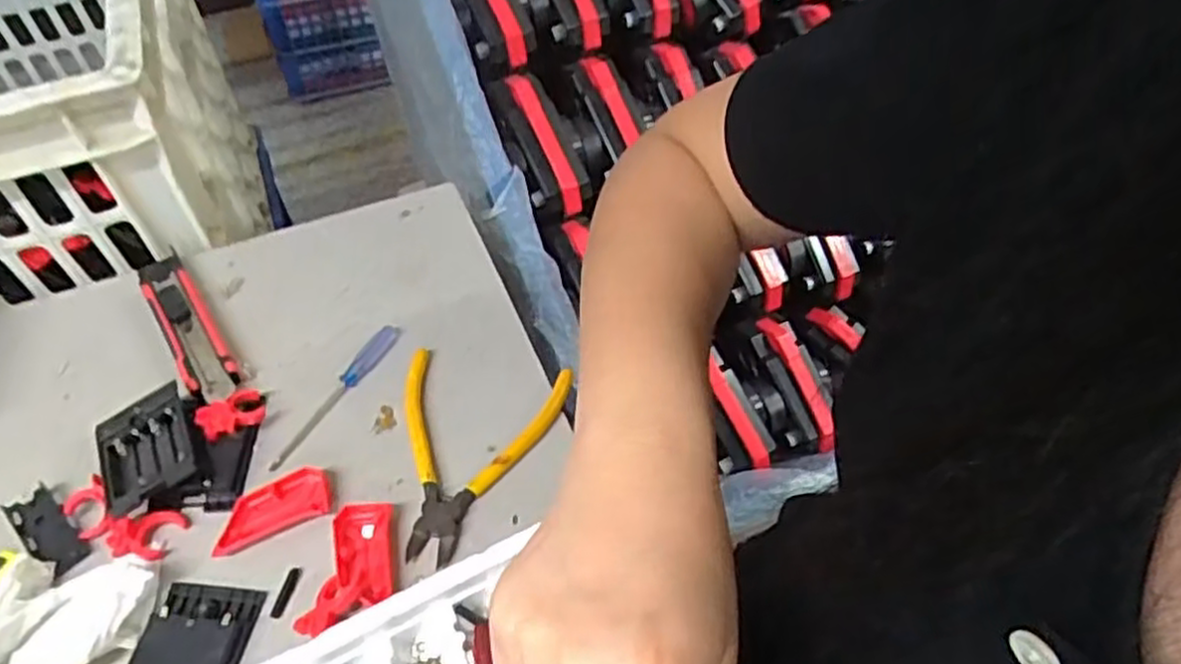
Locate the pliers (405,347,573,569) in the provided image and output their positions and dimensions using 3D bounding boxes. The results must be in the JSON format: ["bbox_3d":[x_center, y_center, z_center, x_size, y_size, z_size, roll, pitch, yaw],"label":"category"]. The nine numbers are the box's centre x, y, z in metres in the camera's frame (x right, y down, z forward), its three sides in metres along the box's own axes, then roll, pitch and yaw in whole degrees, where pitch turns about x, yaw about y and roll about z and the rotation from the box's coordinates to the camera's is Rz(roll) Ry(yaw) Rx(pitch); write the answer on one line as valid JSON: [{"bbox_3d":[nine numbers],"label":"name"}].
[{"bbox_3d":[-0.083,0.072,0.472,0.110,0.013,0.138,11,50,12],"label":"pliers"}]

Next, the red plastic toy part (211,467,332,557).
[{"bbox_3d":[-0.186,0.105,0.449,0.066,0.011,0.035,-23,51,-16],"label":"red plastic toy part"}]

